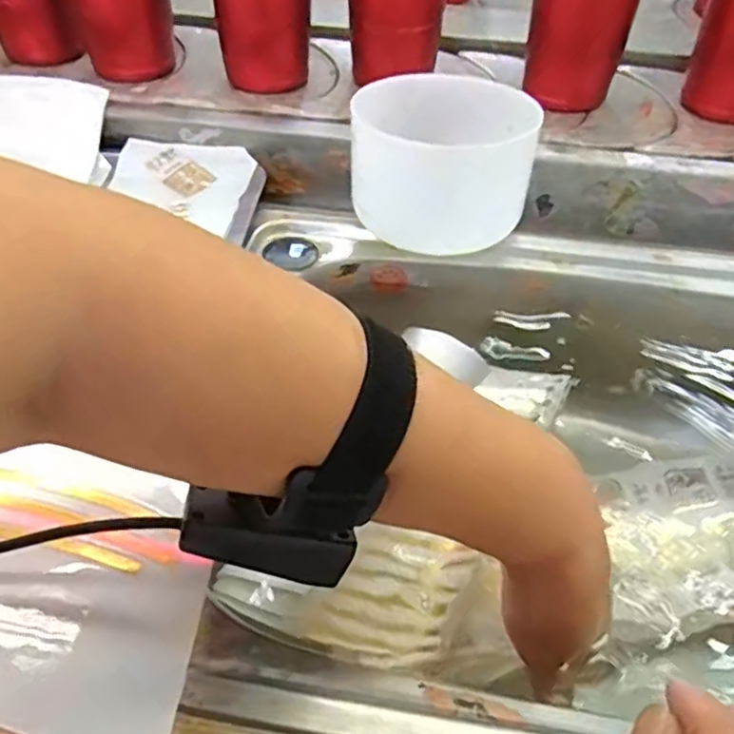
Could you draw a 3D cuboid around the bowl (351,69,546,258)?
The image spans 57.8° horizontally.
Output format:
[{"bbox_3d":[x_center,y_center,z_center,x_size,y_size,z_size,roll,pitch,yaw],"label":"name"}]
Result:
[{"bbox_3d":[0.049,-0.134,0.450,0.116,0.091,0.106,3,47,-4],"label":"bowl"}]

